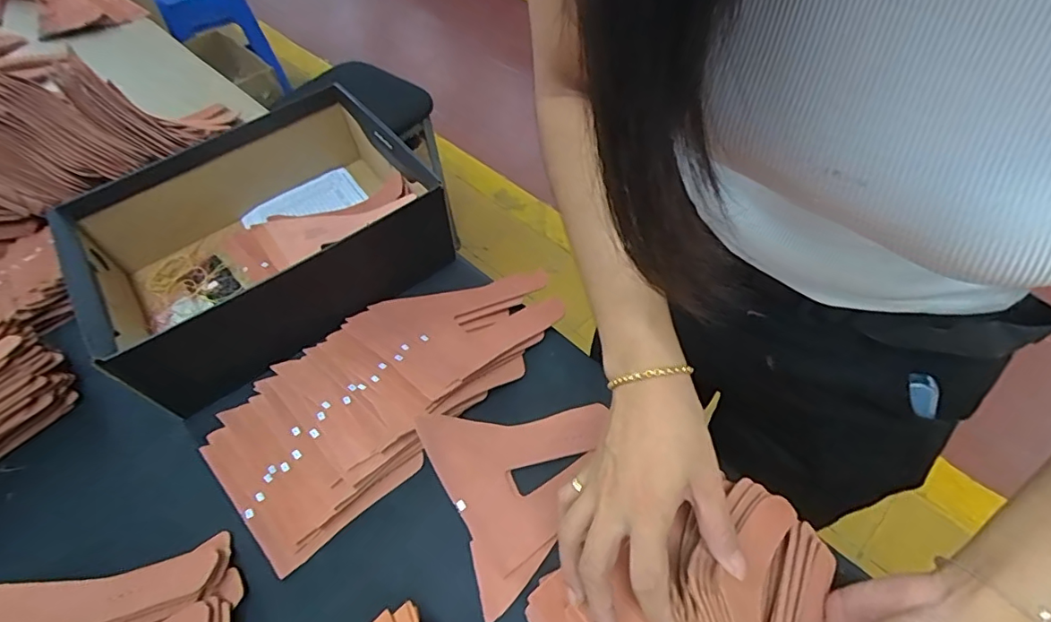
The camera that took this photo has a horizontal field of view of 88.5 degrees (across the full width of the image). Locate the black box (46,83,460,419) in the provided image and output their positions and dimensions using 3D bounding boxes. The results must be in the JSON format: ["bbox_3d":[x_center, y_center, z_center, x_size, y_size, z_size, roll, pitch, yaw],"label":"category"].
[{"bbox_3d":[-0.288,-0.089,0.590,0.352,0.099,0.255,-35,59,-20],"label":"black box"}]

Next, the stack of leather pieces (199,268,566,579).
[{"bbox_3d":[-0.128,0.057,0.530,0.355,0.037,0.176,-36,59,-21],"label":"stack of leather pieces"}]

